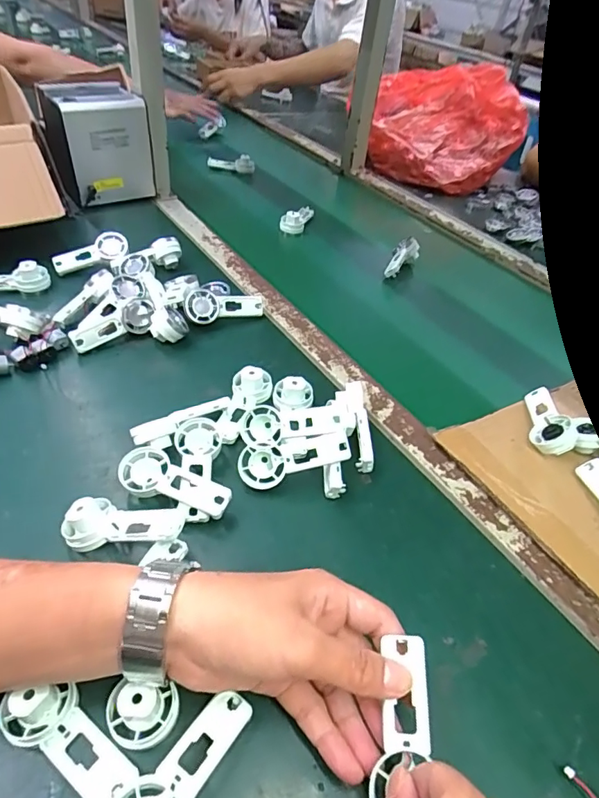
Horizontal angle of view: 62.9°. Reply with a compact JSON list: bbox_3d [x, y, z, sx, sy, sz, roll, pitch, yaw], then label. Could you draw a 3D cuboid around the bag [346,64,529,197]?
[{"bbox_3d":[0.297,-0.596,1.068,0.253,0.184,0.300,-26,53,-32],"label":"bag"}]

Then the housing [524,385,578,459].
[{"bbox_3d":[0.250,0.020,0.489,0.037,0.026,0.092,15,43,9],"label":"housing"}]

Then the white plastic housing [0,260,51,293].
[{"bbox_3d":[-0.356,-0.145,0.590,0.096,0.035,0.027,-4,44,-12],"label":"white plastic housing"}]

